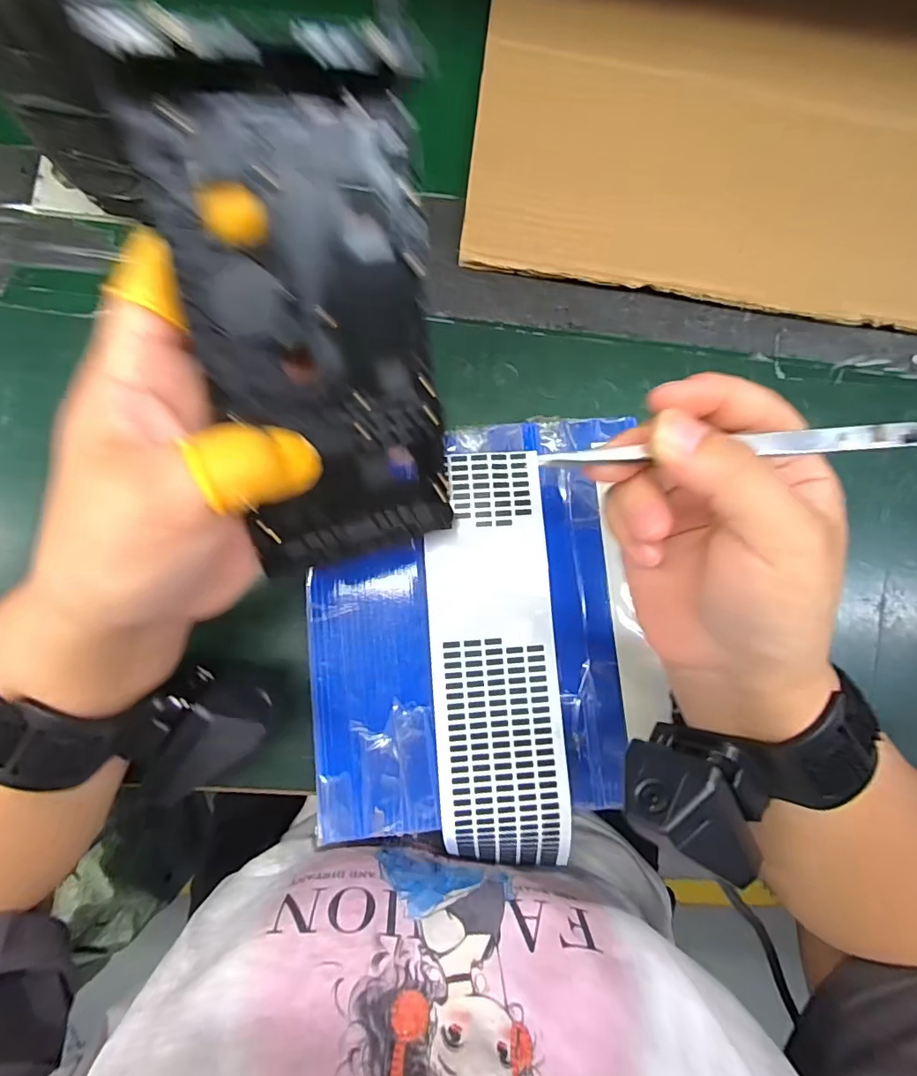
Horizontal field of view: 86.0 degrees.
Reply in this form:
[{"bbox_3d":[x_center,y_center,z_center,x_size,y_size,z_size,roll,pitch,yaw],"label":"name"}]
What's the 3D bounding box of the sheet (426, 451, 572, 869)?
[{"bbox_3d":[0.021,0.064,0.257,0.063,0.005,0.219,-3,84,-4],"label":"sheet"}]

